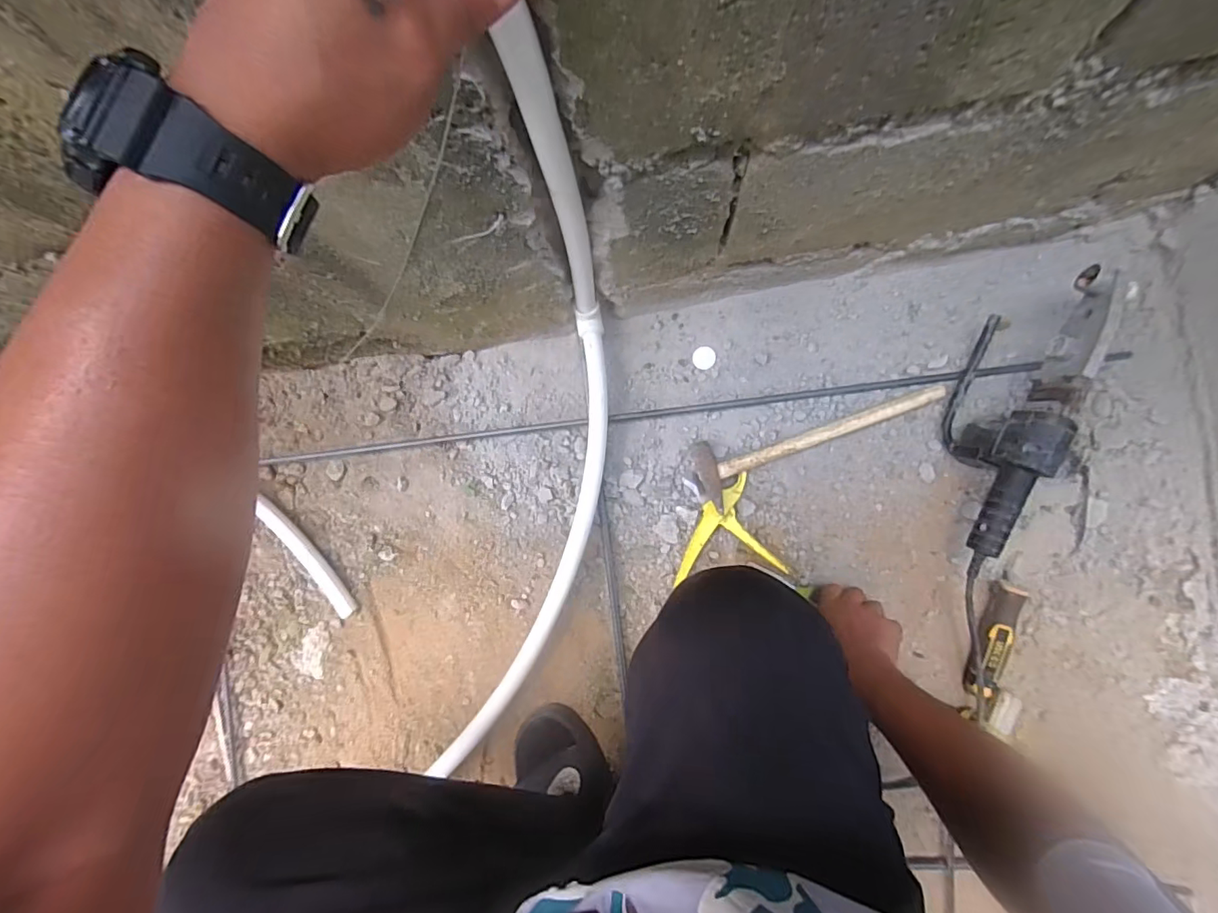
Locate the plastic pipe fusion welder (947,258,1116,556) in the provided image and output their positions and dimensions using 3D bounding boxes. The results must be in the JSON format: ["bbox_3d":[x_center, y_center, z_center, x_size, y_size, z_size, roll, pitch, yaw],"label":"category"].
[{"bbox_3d":[0.468,-0.042,0.590,0.099,0.135,0.311,9,86,7],"label":"plastic pipe fusion welder"}]

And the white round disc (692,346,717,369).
[{"bbox_3d":[0.133,-0.137,0.720,0.031,0.004,0.031,-1,86,9],"label":"white round disc"}]

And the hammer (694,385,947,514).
[{"bbox_3d":[0.270,-0.017,0.671,0.323,0.033,0.092,-17,84,8],"label":"hammer"}]

